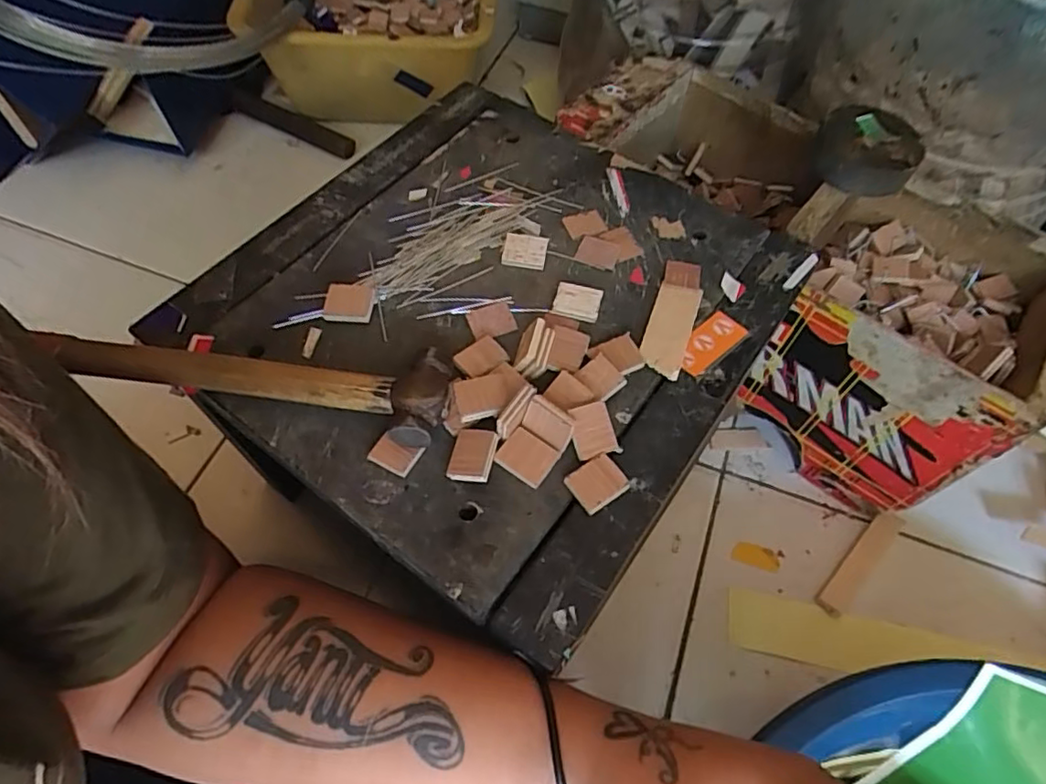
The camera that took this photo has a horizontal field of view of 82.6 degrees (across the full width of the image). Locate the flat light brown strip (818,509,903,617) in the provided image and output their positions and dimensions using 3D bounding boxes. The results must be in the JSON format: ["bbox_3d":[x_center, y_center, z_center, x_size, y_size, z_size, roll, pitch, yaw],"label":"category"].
[{"bbox_3d":[0.262,0.132,0.462,0.102,0.008,0.022,-39,68,-21],"label":"flat light brown strip"}]

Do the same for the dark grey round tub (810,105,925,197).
[{"bbox_3d":[0.216,-0.155,0.379,0.057,0.025,0.057,1,60,-1],"label":"dark grey round tub"}]

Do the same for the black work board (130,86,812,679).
[{"bbox_3d":[-0.019,-0.056,0.324,0.270,0.020,0.279,31,63,15],"label":"black work board"}]

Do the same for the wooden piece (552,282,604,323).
[{"bbox_3d":[0.030,-0.049,0.326,0.024,0.006,0.020,14,60,7],"label":"wooden piece"}]

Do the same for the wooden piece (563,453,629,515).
[{"bbox_3d":[0.033,0.041,0.271,0.024,0.004,0.021,-33,66,-19],"label":"wooden piece"}]

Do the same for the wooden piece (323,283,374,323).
[{"bbox_3d":[-0.094,-0.047,0.319,0.026,0.008,0.021,2,60,-1],"label":"wooden piece"}]

